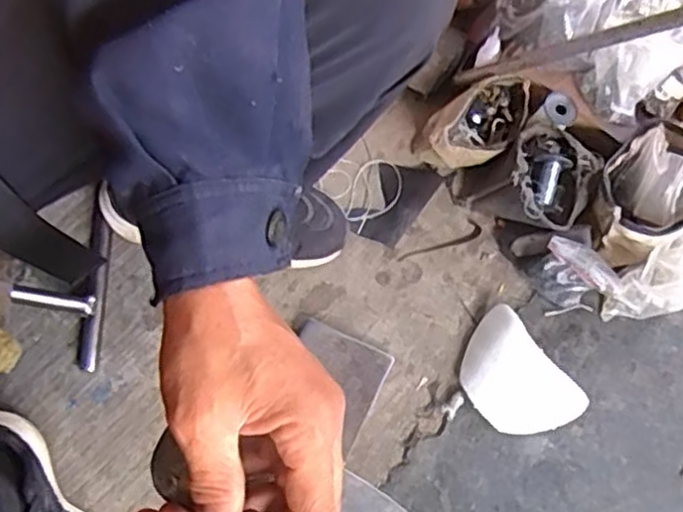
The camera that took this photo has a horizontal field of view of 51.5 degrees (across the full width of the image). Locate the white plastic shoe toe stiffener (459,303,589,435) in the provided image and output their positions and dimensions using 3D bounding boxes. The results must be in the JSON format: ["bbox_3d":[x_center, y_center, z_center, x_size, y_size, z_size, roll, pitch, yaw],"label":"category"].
[{"bbox_3d":[0.176,0.128,0.728,0.090,0.028,0.131,-38,78,-11],"label":"white plastic shoe toe stiffener"}]

